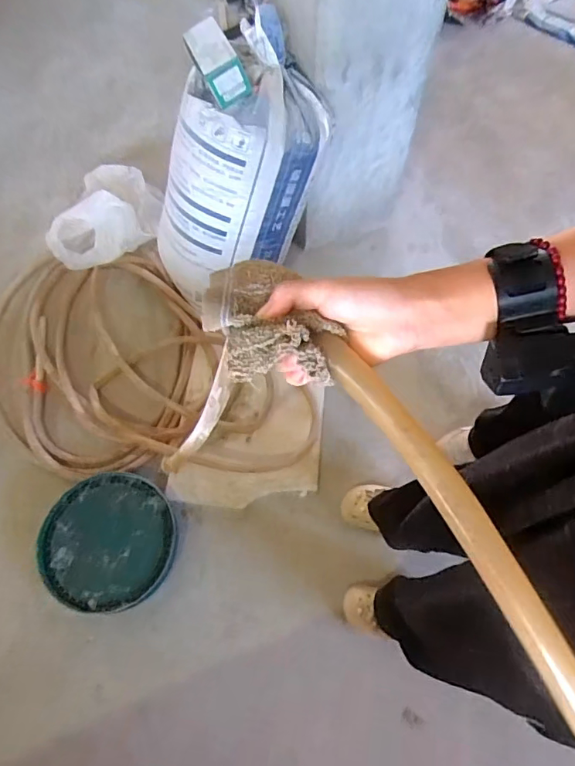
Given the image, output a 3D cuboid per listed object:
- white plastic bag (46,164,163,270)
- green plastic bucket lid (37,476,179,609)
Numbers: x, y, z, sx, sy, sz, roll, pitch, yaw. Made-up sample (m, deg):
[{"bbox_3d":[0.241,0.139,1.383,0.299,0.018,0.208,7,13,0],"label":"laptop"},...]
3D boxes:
[{"bbox_3d":[-0.551,-0.500,1.497,0.362,0.119,0.282,-22,68,-7],"label":"white plastic bag"},{"bbox_3d":[-0.406,0.356,1.132,0.286,0.048,0.295,-6,67,0],"label":"green plastic bucket lid"}]

